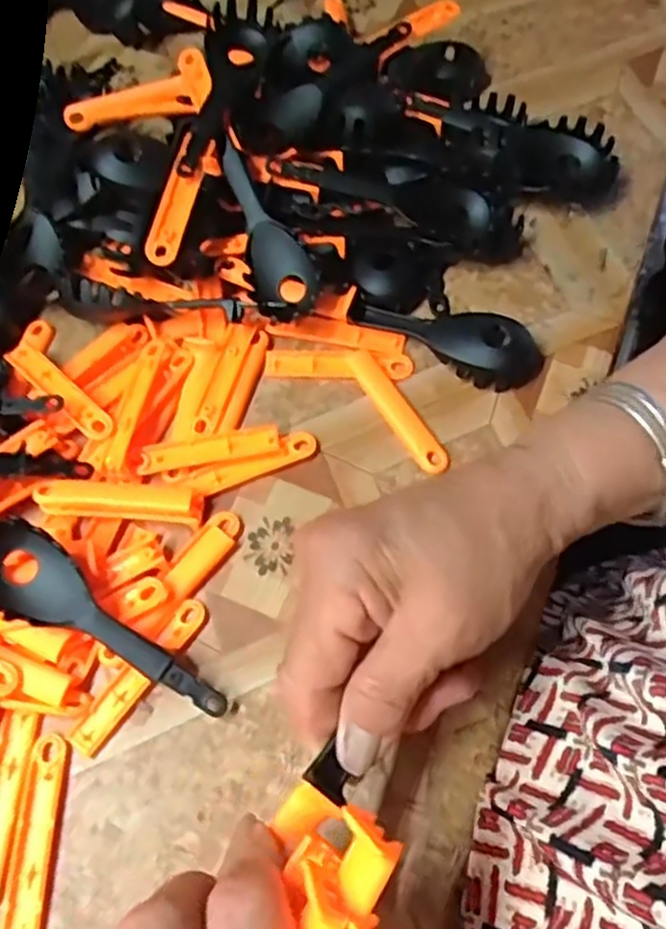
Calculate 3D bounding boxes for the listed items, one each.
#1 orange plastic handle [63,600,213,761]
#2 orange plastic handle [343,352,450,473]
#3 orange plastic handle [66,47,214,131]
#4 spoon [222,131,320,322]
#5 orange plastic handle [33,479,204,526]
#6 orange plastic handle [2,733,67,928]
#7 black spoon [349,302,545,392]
[{"bbox_3d":[-0.083,0.090,0.311,0.015,0.005,0.076,35,68,17],"label":"orange plastic handle"},{"bbox_3d":[0.031,-0.028,0.360,0.014,0.004,0.077,-35,74,0],"label":"orange plastic handle"},{"bbox_3d":[-0.111,-0.208,0.405,0.091,0.013,0.034,-6,62,16],"label":"orange plastic handle"},{"bbox_3d":[-0.036,-0.121,0.368,0.032,0.020,0.104,-21,82,-10],"label":"spoon"},{"bbox_3d":[-0.101,0.016,0.337,0.077,0.006,0.018,5,63,3],"label":"orange plastic handle"},{"bbox_3d":[-0.118,0.148,0.284,0.015,0.004,0.074,-2,63,0],"label":"orange plastic handle"},{"bbox_3d":[0.058,-0.063,0.369,0.098,0.017,0.037,9,63,6],"label":"black spoon"}]

